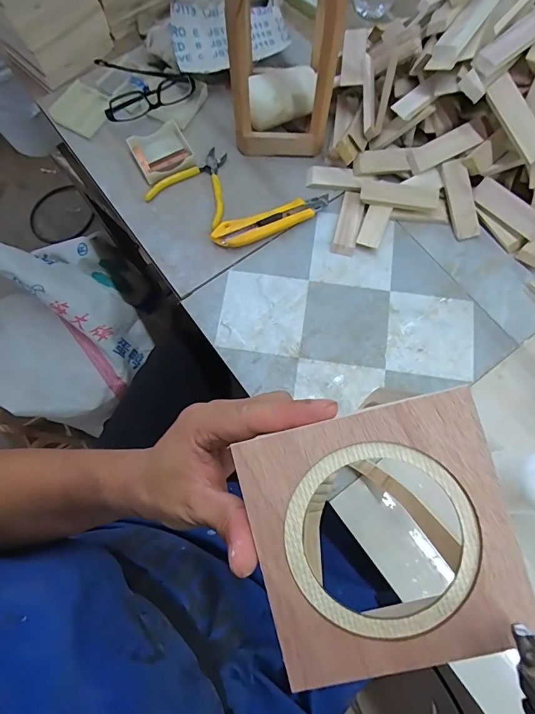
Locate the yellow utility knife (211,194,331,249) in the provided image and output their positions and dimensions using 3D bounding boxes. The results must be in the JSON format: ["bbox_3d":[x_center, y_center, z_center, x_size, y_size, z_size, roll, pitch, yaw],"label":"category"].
[{"bbox_3d":[0.008,-0.179,0.525,0.165,0.018,0.031,-20,74,-4],"label":"yellow utility knife"}]

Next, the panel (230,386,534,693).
[{"bbox_3d":[0.056,0.090,0.196,0.123,0.005,0.124,-16,85,5],"label":"panel"}]

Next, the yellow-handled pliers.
[{"bbox_3d":[-0.092,-0.242,0.545,0.112,0.015,0.113,28,76,10],"label":"yellow-handled pliers"}]

